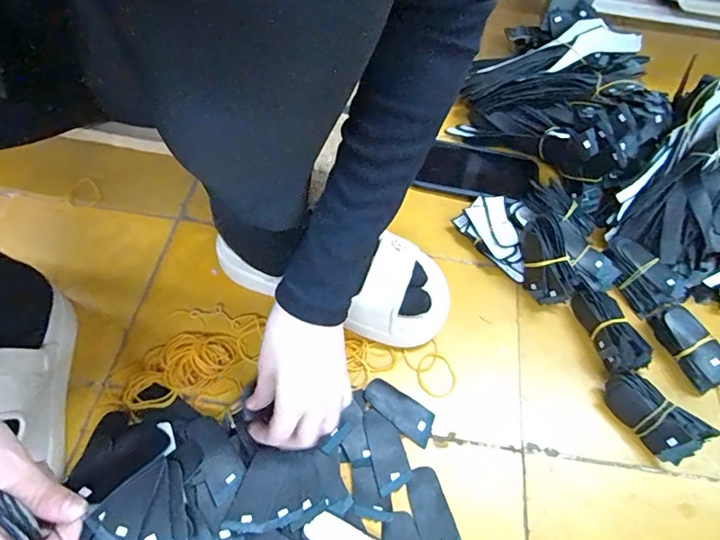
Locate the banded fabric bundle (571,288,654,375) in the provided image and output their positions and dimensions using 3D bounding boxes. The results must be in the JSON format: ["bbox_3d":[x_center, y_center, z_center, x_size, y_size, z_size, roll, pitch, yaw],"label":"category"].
[{"bbox_3d":[0.255,0.063,0.490,0.035,0.042,0.090,-8,59,-9],"label":"banded fabric bundle"}]

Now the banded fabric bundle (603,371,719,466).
[{"bbox_3d":[0.270,0.133,0.444,0.042,0.048,0.086,-38,68,-24],"label":"banded fabric bundle"}]

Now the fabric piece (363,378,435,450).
[{"bbox_3d":[0.037,0.134,0.461,0.073,0.004,0.033,33,62,15],"label":"fabric piece"}]

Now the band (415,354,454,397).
[{"bbox_3d":[0.076,0.106,0.483,0.039,0.004,0.044,-25,63,-18],"label":"band"}]

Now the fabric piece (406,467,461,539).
[{"bbox_3d":[0.061,0.209,0.411,0.032,0.004,0.071,-14,61,-12],"label":"fabric piece"}]

